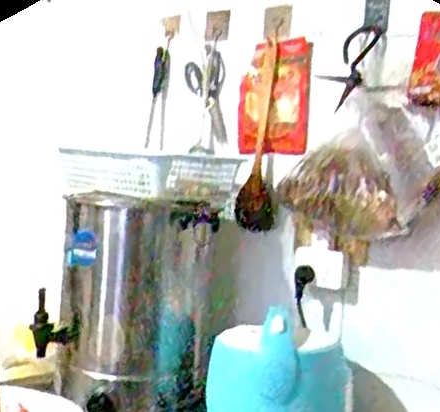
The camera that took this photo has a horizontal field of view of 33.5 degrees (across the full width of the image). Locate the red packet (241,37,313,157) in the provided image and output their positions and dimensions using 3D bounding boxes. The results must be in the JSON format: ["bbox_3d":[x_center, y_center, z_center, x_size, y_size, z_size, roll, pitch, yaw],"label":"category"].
[{"bbox_3d":[0.104,-0.202,1.373,0.163,0.213,0.027,1,-9,42],"label":"red packet"}]

